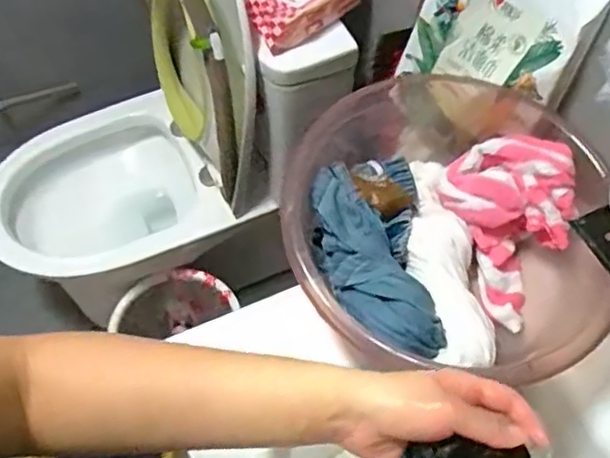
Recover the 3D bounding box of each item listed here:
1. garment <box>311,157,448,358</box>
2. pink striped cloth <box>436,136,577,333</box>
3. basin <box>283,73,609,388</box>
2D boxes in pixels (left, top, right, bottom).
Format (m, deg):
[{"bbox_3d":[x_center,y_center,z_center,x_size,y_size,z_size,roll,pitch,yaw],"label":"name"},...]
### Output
[{"bbox_3d":[0.071,0.016,0.658,0.120,0.062,0.238,-3,59,-3],"label":"garment"},{"bbox_3d":[0.205,-0.006,0.690,0.140,0.115,0.160,24,62,12],"label":"pink striped cloth"},{"bbox_3d":[0.157,-0.009,0.686,0.303,0.137,0.314,1,59,-1],"label":"basin"}]

